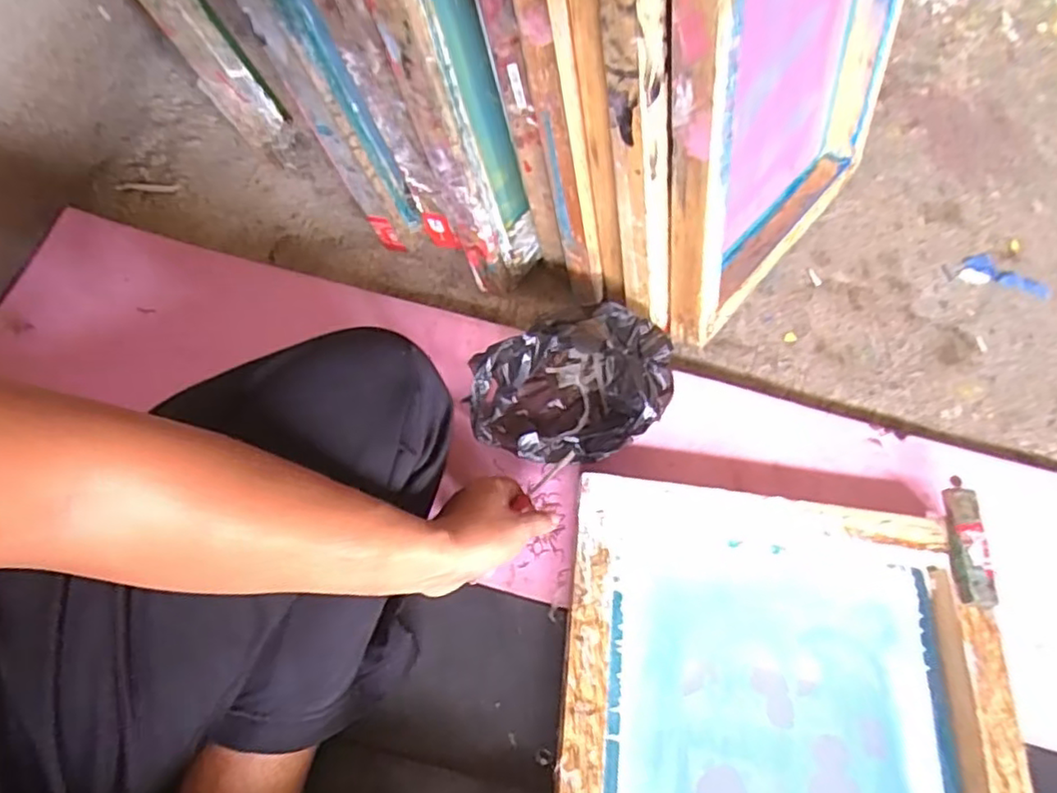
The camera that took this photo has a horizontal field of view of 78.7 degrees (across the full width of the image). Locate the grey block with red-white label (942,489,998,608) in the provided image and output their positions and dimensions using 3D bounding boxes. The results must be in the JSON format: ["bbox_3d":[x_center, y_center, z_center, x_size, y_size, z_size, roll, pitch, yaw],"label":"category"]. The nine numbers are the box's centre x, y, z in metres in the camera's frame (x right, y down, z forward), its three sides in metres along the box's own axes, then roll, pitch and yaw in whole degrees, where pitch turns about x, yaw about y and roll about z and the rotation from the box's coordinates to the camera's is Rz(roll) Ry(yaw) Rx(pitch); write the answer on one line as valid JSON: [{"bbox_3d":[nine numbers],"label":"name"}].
[{"bbox_3d":[0.404,0.136,0.590,0.029,0.014,0.104,4,63,-1],"label":"grey block with red-white label"}]

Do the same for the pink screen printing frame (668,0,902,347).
[{"bbox_3d":[0.251,-0.321,0.605,0.057,0.476,0.365,31,66,29],"label":"pink screen printing frame"}]

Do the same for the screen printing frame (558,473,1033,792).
[{"bbox_3d":[0.210,0.317,0.522,0.372,0.040,0.470,6,63,0],"label":"screen printing frame"}]

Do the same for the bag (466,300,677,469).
[{"bbox_3d":[0.049,-0.007,0.625,0.196,0.135,0.122,-30,69,-17],"label":"bag"}]

